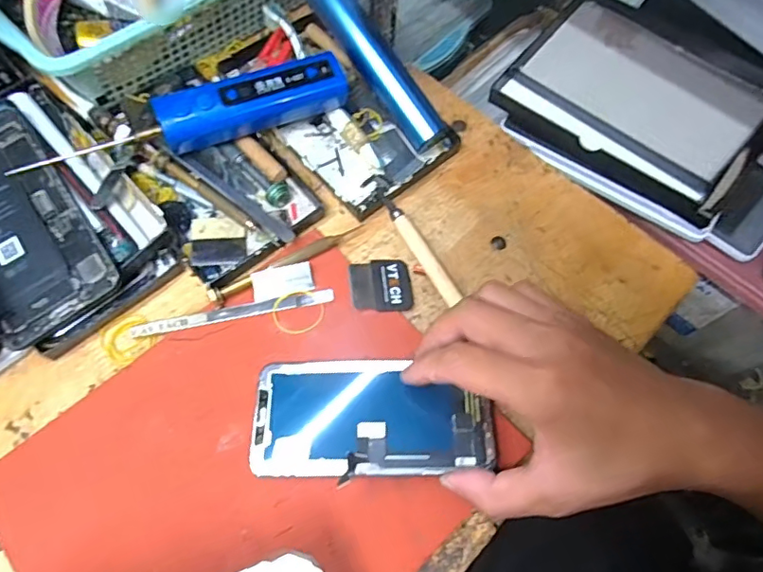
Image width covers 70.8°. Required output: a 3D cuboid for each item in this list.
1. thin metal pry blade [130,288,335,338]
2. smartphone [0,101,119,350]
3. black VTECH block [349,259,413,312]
[{"bbox_3d":[-0.095,0.017,0.349,0.129,0.004,0.009,-10,67,-7],"label":"thin metal pry blade"},{"bbox_3d":[-0.240,-0.049,0.349,0.076,0.009,0.169,-33,78,-11],"label":"smartphone"},{"bbox_3d":[0.000,-0.001,0.361,0.040,0.004,0.038,-7,66,-6],"label":"black VTECH block"}]

